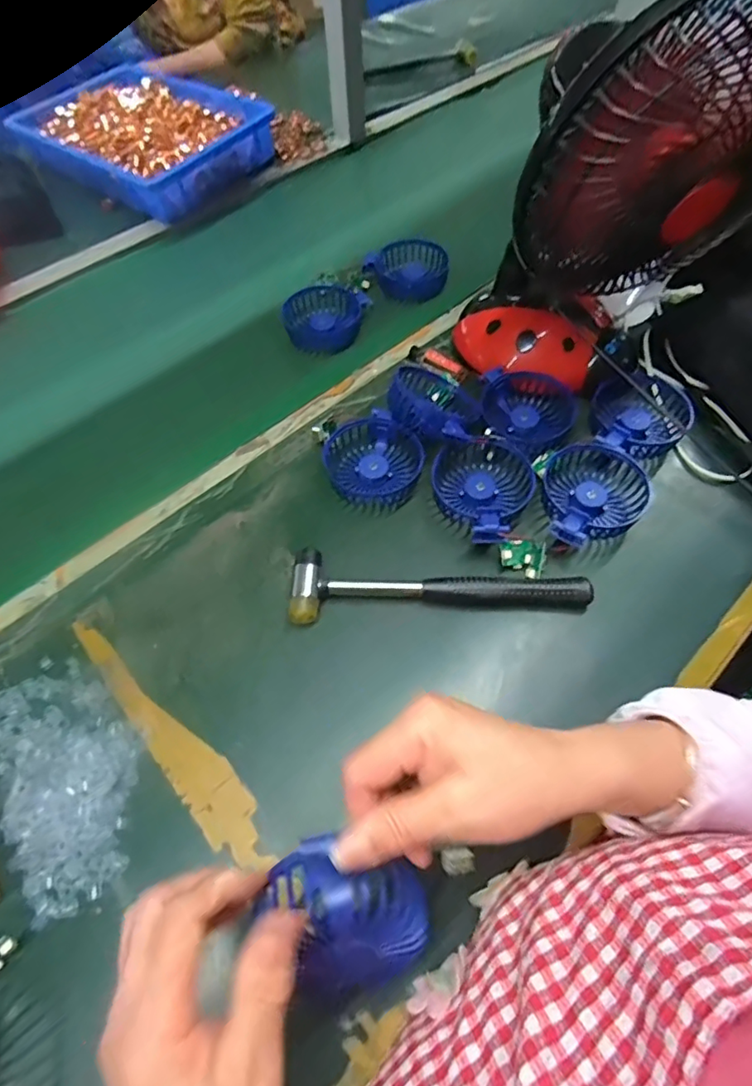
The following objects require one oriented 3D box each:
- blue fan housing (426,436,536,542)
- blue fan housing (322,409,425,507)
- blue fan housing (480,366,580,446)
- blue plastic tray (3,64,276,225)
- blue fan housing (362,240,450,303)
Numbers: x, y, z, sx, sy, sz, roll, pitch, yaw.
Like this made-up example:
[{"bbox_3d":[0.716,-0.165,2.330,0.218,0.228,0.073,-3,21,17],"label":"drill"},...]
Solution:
[{"bbox_3d":[0.093,-0.054,0.497,0.090,0.028,0.106,26,63,17],"label":"blue fan housing"},{"bbox_3d":[-0.002,-0.077,0.518,0.087,0.031,0.084,-37,64,-19],"label":"blue fan housing"},{"bbox_3d":[0.147,-0.138,0.533,0.082,0.027,0.090,-1,58,1],"label":"blue fan housing"},{"bbox_3d":[-0.346,-0.606,0.807,0.347,0.061,0.261,34,65,21],"label":"blue plastic tray"},{"bbox_3d":[0.039,-0.351,0.699,0.103,0.035,0.103,2,58,3],"label":"blue fan housing"}]

